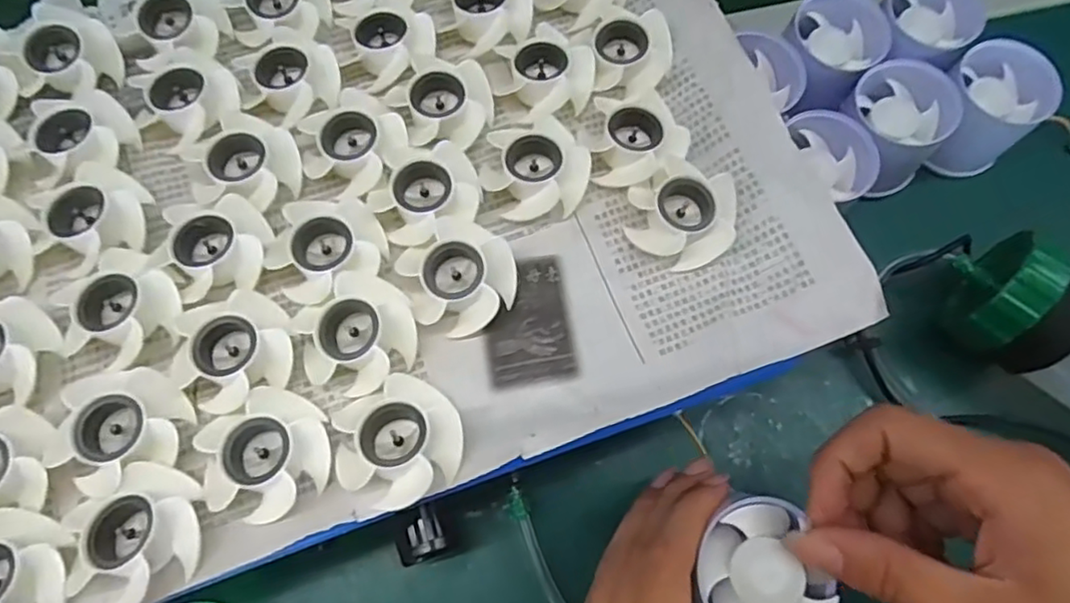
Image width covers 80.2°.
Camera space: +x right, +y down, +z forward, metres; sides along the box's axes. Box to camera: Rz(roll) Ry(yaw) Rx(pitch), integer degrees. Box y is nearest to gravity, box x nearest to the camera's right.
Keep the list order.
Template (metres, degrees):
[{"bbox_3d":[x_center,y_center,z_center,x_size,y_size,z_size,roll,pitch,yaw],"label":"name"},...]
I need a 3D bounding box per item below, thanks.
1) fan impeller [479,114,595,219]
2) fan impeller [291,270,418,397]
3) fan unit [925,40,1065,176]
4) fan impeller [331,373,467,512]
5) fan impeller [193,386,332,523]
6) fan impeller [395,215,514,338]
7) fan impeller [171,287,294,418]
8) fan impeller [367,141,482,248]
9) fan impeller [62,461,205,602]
[{"bbox_3d":[0.000,-0.053,0.259,0.045,0.016,0.043,-26,73,-9],"label":"fan impeller"},{"bbox_3d":[-0.066,0.011,0.236,0.041,0.016,0.041,0,71,0],"label":"fan impeller"},{"bbox_3d":[0.241,-0.103,0.347,0.059,0.049,0.051,-40,76,-13],"label":"fan unit"},{"bbox_3d":[-0.047,0.047,0.218,0.041,0.014,0.041,0,71,0],"label":"fan impeller"},{"bbox_3d":[-0.094,0.053,0.221,0.042,0.013,0.040,0,71,0],"label":"fan impeller"},{"bbox_3d":[-0.029,-0.009,0.244,0.041,0.018,0.040,0,71,0],"label":"fan impeller"},{"bbox_3d":[-0.111,0.018,0.233,0.043,0.014,0.039,-26,73,-9],"label":"fan impeller"},{"bbox_3d":[-0.043,-0.043,0.255,0.042,0.015,0.040,0,71,0],"label":"fan impeller"},{"bbox_3d":[-0.133,0.078,0.208,0.044,0.013,0.042,-40,76,-13],"label":"fan impeller"}]

